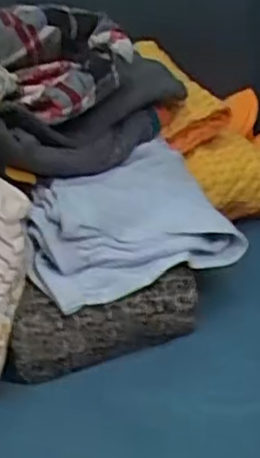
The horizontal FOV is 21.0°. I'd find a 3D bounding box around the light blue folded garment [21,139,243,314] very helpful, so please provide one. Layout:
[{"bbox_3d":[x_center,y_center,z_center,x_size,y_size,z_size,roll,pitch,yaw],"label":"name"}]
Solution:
[{"bbox_3d":[-0.008,-0.012,0.595,0.173,0.071,0.155,-14,26,-13],"label":"light blue folded garment"}]

